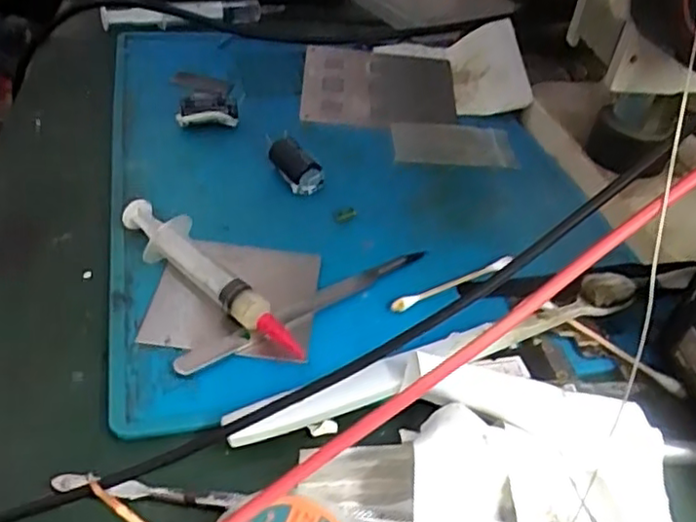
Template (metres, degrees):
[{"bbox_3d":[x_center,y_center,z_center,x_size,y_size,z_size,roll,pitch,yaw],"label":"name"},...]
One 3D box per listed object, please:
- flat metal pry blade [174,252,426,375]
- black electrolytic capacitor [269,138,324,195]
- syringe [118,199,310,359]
[{"bbox_3d":[-0.016,0.018,0.283,0.124,0.005,0.010,-24,48,-33],"label":"flat metal pry blade"},{"bbox_3d":[-0.027,-0.050,0.349,0.018,0.018,0.031,-15,44,-25],"label":"black electrolytic capacitor"},{"bbox_3d":[-0.058,0.006,0.279,0.108,0.019,0.017,34,46,29],"label":"syringe"}]

